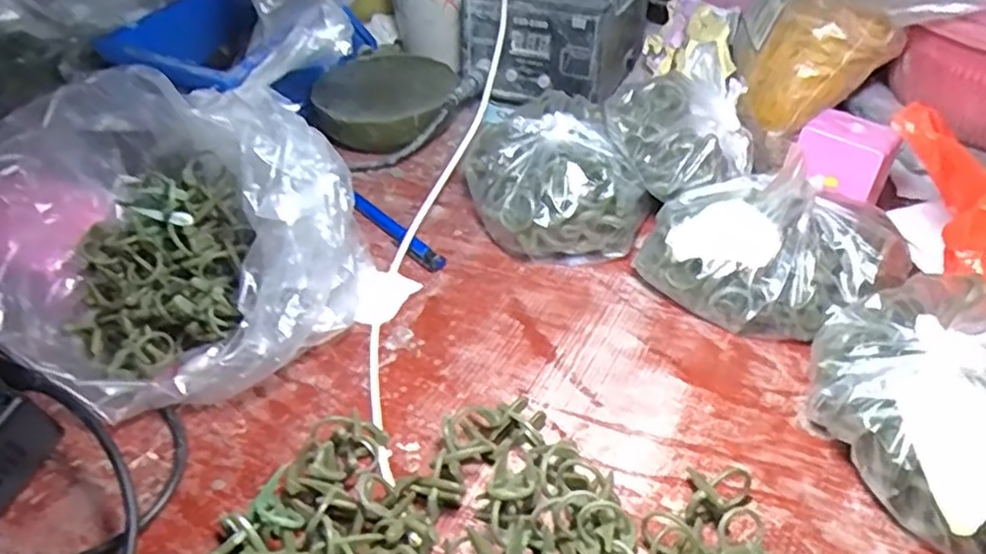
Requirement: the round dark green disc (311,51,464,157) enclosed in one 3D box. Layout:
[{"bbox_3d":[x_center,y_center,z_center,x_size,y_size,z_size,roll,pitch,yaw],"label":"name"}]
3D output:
[{"bbox_3d":[-0.082,-0.133,0.528,0.107,0.039,0.104,-2,43,2],"label":"round dark green disc"}]

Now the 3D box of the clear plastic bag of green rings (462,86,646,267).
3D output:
[{"bbox_3d":[0.037,-0.062,0.437,0.094,0.064,0.111,-18,45,-15],"label":"clear plastic bag of green rings"}]

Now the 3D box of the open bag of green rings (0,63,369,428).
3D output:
[{"bbox_3d":[-0.170,-0.026,0.365,0.188,0.113,0.168,-11,44,-8],"label":"open bag of green rings"}]

